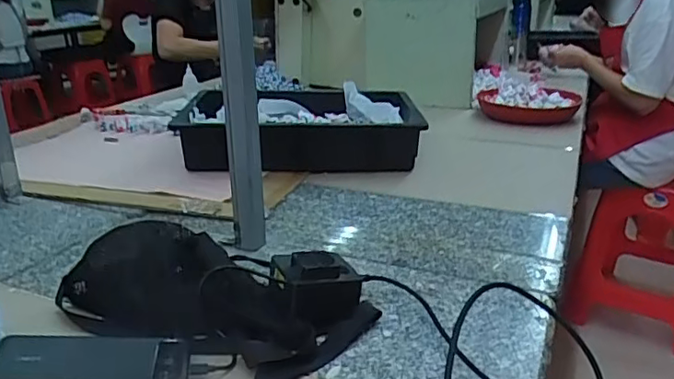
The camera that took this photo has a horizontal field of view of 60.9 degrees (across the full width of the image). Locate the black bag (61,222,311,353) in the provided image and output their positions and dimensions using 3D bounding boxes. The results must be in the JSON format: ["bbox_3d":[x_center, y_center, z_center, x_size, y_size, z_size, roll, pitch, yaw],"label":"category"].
[{"bbox_3d":[-0.153,0.096,0.596,0.290,0.069,0.121,5,21,17],"label":"black bag"}]

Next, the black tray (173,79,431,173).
[{"bbox_3d":[-0.072,-0.121,1.156,0.437,0.115,0.351,-4,20,-6],"label":"black tray"}]

